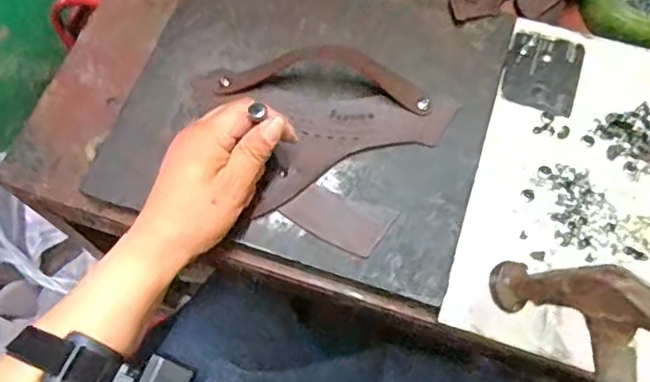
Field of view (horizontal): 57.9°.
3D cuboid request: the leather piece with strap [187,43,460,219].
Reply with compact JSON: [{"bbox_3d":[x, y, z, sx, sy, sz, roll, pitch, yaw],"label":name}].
[{"bbox_3d":[-0.003,-0.069,0.488,0.188,0.017,0.130,-23,68,-8],"label":"leather piece with strap"}]

